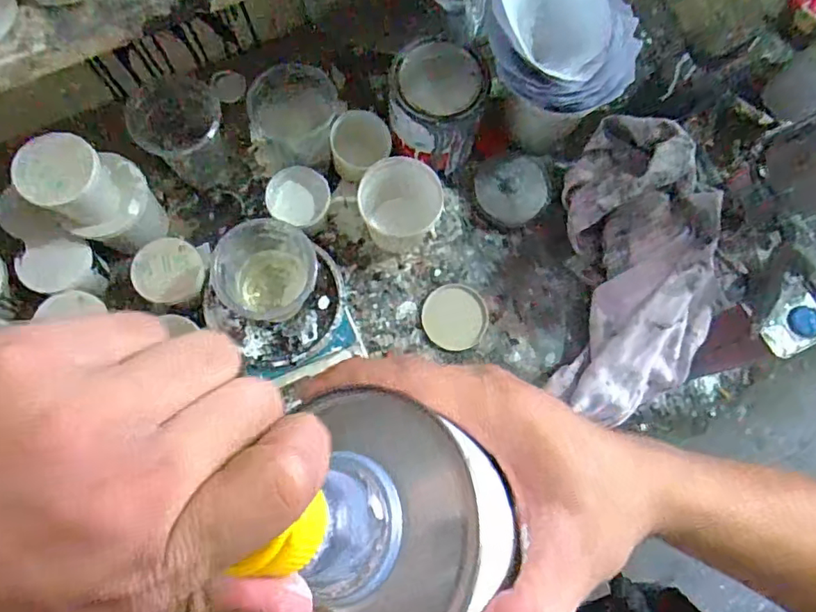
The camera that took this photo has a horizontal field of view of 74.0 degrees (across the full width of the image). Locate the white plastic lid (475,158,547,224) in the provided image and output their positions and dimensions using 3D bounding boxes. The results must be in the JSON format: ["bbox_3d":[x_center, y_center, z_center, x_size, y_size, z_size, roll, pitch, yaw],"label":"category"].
[{"bbox_3d":[0.130,-0.141,0.674,0.083,0.009,0.078,1,104,3],"label":"white plastic lid"}]

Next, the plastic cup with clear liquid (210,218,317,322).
[{"bbox_3d":[-0.136,-0.025,0.562,0.086,0.116,0.082,0,75,0],"label":"plastic cup with clear liquid"}]

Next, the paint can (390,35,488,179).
[{"bbox_3d":[0.032,-0.221,0.616,0.103,0.118,0.098,0,75,0],"label":"paint can"}]

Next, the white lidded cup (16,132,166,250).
[{"bbox_3d":[-0.328,-0.121,0.531,0.068,0.074,0.069,0,75,0],"label":"white lidded cup"}]

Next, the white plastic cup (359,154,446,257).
[{"bbox_3d":[-0.014,-0.114,0.639,0.095,0.095,0.079,-40,79,-10],"label":"white plastic cup"}]

